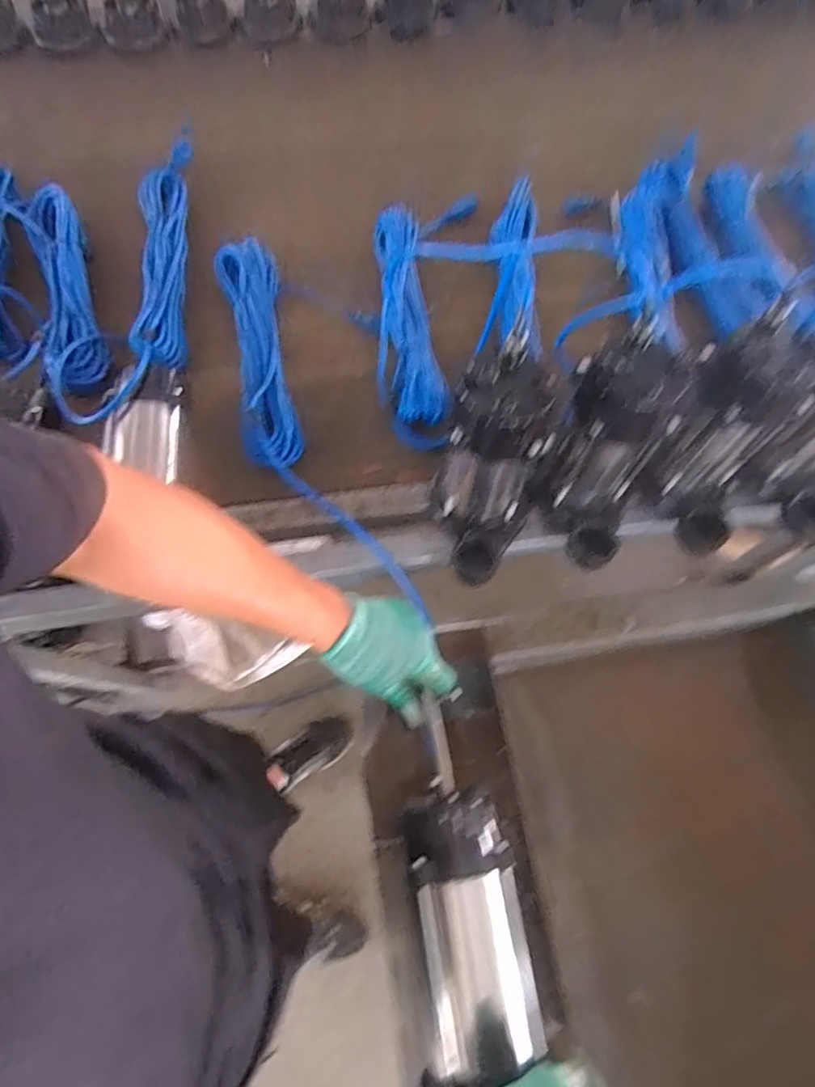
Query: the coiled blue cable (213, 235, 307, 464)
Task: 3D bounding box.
[{"bbox_3d":[-0.203,-0.270,0.740,0.084,0.051,0.362,-12,69,-7],"label":"coiled blue cable"}]

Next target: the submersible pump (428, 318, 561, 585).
[{"bbox_3d":[0.089,-0.070,0.573,0.113,0.246,0.142,10,68,2],"label":"submersible pump"}]

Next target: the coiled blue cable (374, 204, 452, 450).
[{"bbox_3d":[-0.001,-0.317,0.769,0.106,0.069,0.383,-8,68,-5],"label":"coiled blue cable"}]

